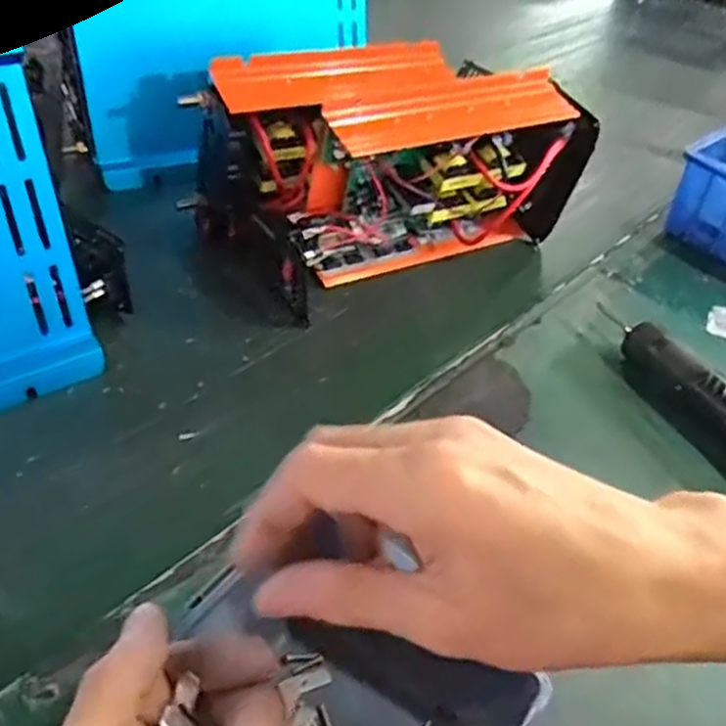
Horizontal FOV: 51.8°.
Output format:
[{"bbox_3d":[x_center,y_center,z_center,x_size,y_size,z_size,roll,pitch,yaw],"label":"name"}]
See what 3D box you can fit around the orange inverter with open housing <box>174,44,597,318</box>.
[{"bbox_3d":[0.022,-0.165,0.626,0.289,0.144,0.157,-17,45,-26],"label":"orange inverter with open housing"}]

